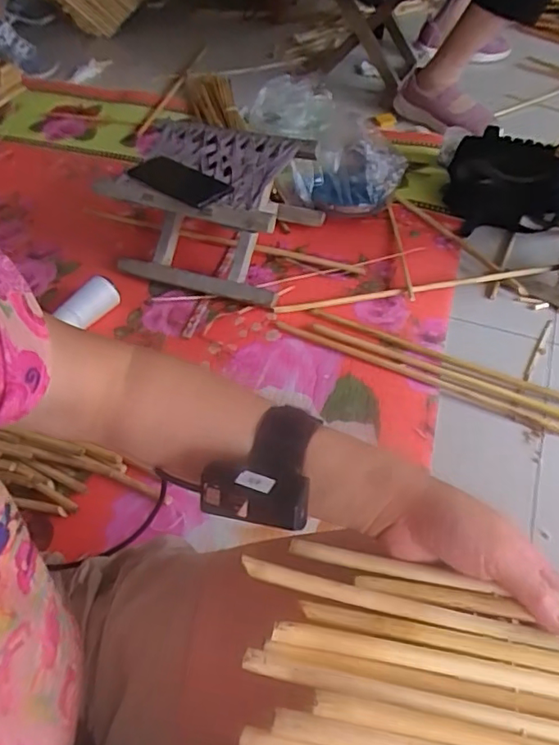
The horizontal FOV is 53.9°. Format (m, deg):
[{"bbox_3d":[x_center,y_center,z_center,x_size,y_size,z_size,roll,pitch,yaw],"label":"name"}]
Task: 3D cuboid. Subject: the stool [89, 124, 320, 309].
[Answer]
[{"bbox_3d":[-0.114,-0.262,0.906,0.286,0.177,0.224,16,54,12],"label":"stool"}]

